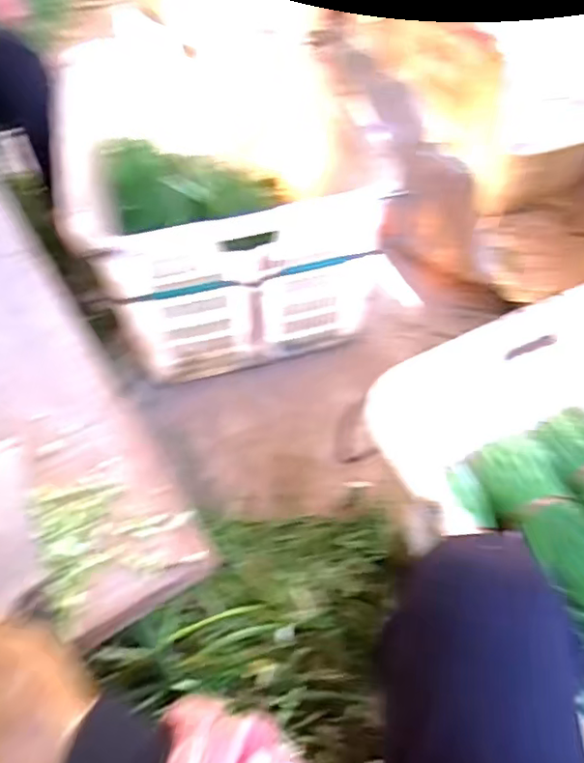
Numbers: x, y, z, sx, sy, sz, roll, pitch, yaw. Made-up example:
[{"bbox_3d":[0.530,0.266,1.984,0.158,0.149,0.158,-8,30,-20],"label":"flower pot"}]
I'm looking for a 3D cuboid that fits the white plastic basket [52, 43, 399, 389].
[{"bbox_3d":[-0.134,-0.358,1.133,0.476,0.324,0.710,-13,52,-5],"label":"white plastic basket"}]

